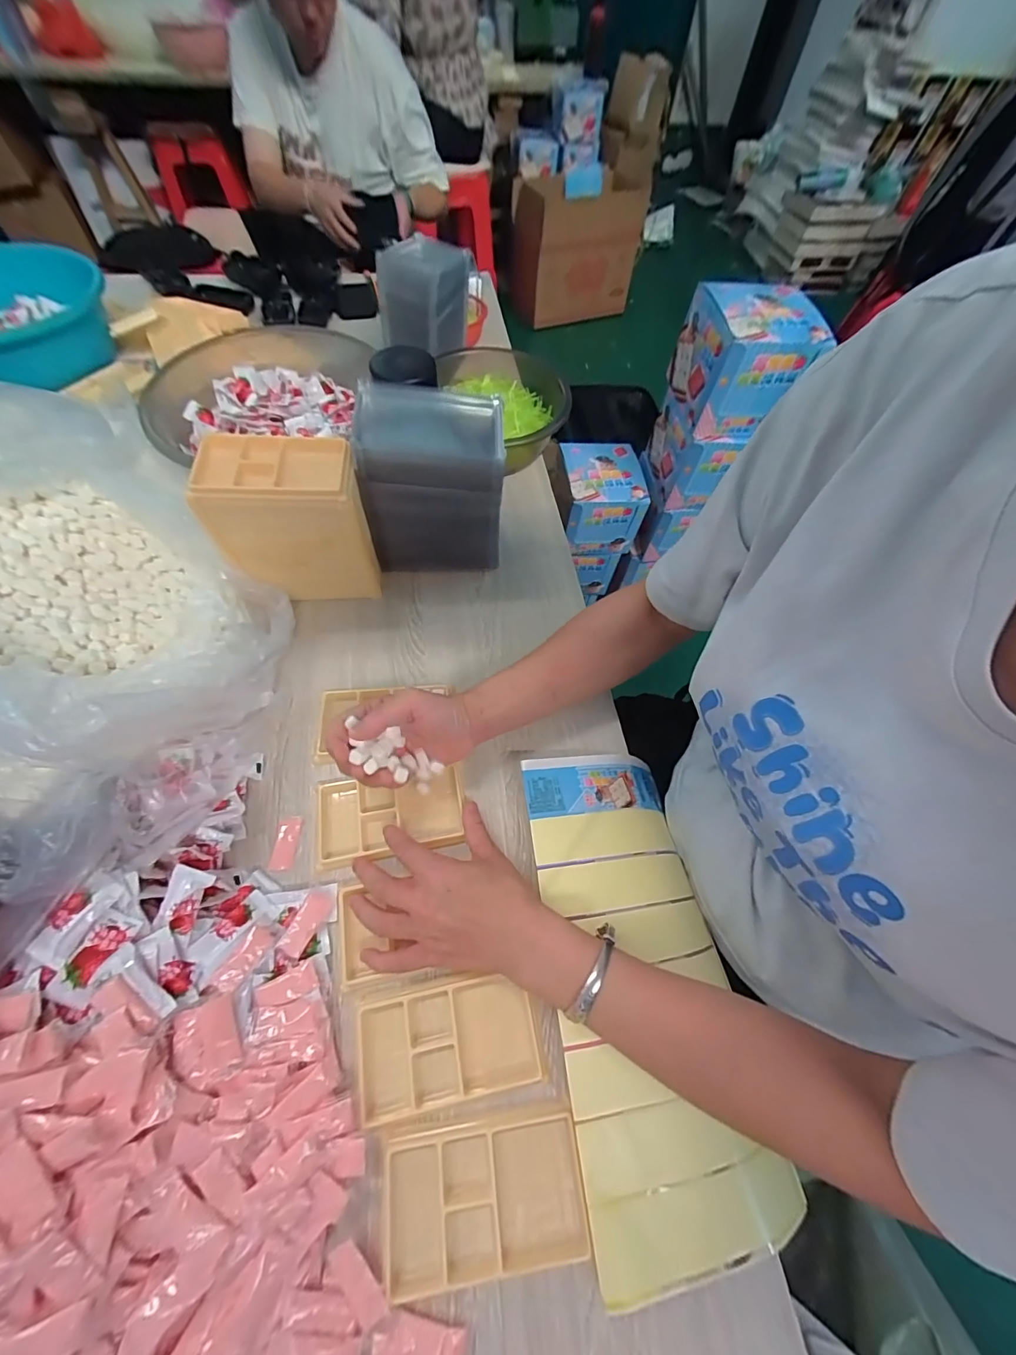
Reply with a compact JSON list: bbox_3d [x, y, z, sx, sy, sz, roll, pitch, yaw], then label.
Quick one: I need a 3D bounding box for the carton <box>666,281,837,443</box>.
[{"bbox_3d":[0.352,-0.476,0.665,0.152,0.130,0.178,-1,62,-4],"label":"carton"}]

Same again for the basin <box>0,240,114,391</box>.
[{"bbox_3d":[-0.752,-0.560,0.678,0.247,0.096,0.242,1,62,-3],"label":"basin"}]

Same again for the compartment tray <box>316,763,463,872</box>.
[{"bbox_3d":[-0.108,0.126,0.407,0.130,0.015,0.074,-6,62,-6],"label":"compartment tray"}]

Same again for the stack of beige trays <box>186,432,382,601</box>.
[{"bbox_3d":[-0.211,-0.153,0.458,0.133,0.152,0.077,-5,62,-6],"label":"stack of beige trays"}]

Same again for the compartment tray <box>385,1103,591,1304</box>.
[{"bbox_3d":[-0.015,0.334,0.286,0.124,0.010,0.069,-6,62,-6],"label":"compartment tray"}]

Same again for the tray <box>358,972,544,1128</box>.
[{"bbox_3d":[-0.044,0.265,0.322,0.125,0.008,0.069,-9,63,-8],"label":"tray"}]

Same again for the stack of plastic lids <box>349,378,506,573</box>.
[{"bbox_3d":[-0.079,-0.206,0.483,0.136,0.168,0.092,-1,62,-4],"label":"stack of plastic lids"}]

